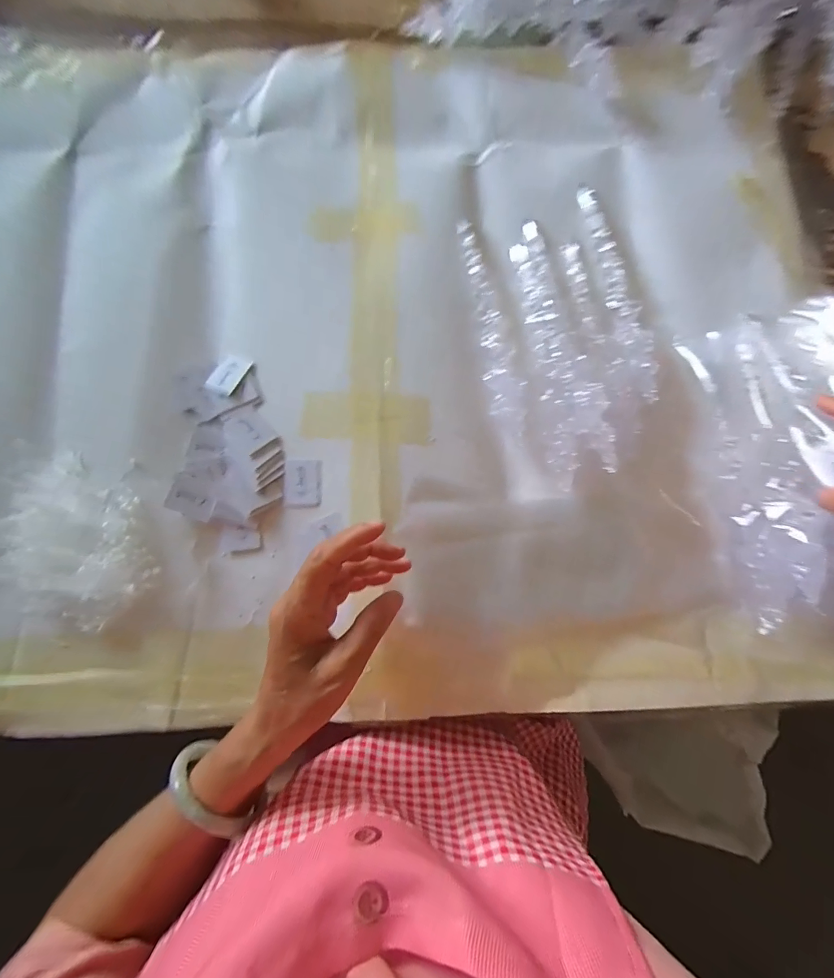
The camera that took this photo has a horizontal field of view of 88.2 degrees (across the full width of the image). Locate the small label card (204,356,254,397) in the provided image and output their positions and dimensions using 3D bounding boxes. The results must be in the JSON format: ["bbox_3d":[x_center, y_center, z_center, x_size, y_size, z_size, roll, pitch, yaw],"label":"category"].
[{"bbox_3d":[-0.175,-0.107,0.402,0.027,0.004,0.042,26,78,7],"label":"small label card"}]

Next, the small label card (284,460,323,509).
[{"bbox_3d":[-0.101,-0.005,0.382,0.033,0.006,0.042,1,76,2],"label":"small label card"}]

